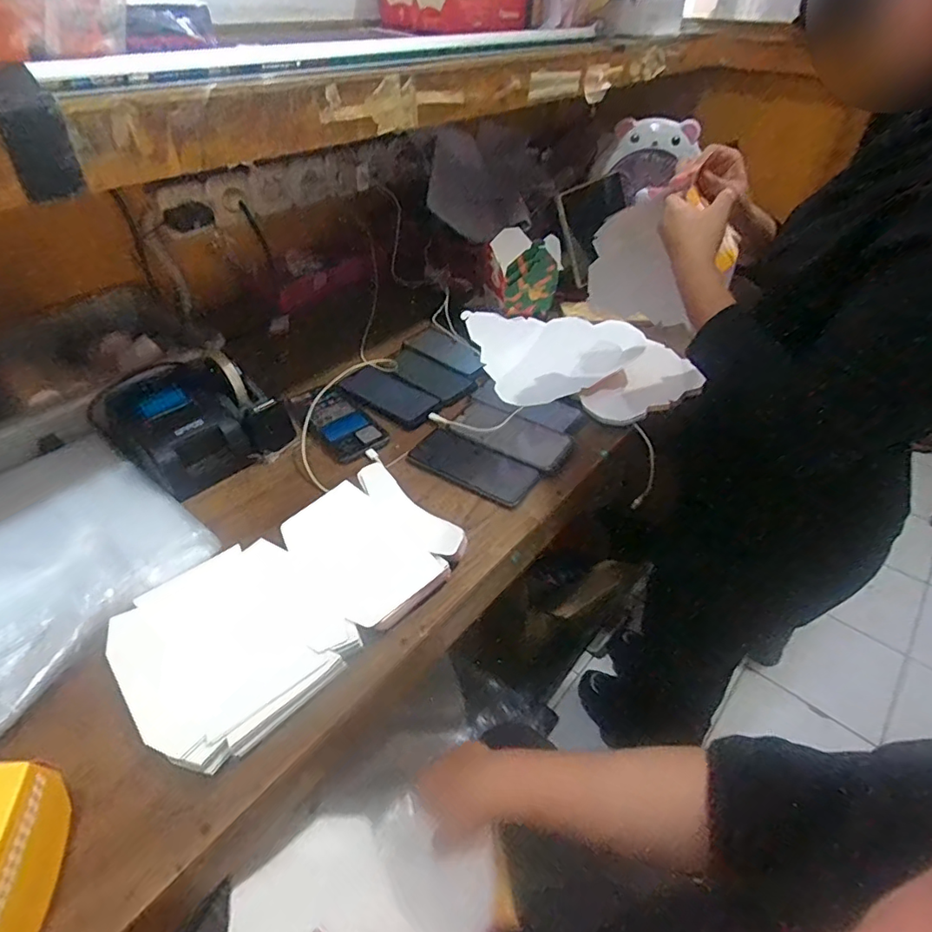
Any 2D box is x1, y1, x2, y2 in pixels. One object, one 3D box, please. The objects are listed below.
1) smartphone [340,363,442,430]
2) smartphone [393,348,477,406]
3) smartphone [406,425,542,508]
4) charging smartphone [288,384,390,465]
[{"bbox_3d":[-0.112,-0.111,0.820,0.153,0.011,0.086,31,52,21],"label":"smartphone"},{"bbox_3d":[-0.052,-0.144,0.848,0.068,0.010,0.155,-31,51,-31],"label":"smartphone"},{"bbox_3d":[0.008,-0.002,0.725,0.171,0.015,0.078,26,47,25],"label":"smartphone"},{"bbox_3d":[-0.181,-0.065,0.776,0.082,0.007,0.151,-33,63,-28],"label":"charging smartphone"}]

